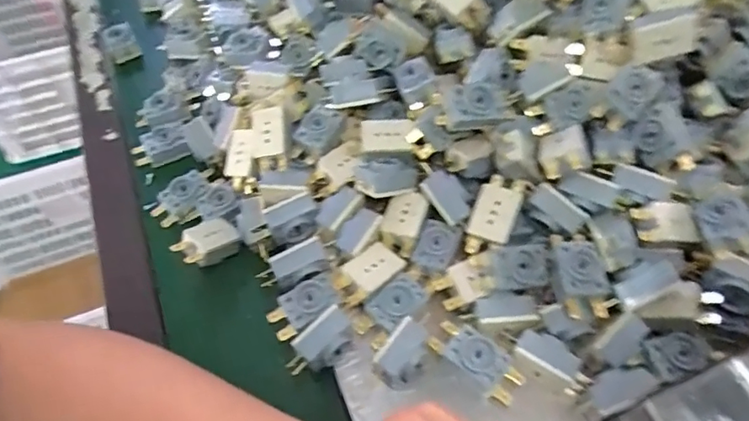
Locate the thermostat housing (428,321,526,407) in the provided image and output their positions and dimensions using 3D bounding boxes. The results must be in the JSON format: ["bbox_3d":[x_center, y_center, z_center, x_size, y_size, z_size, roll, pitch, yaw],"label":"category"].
[{"bbox_3d":[0.063,0.092,0.338,0.058,0.017,0.025,33,64,23],"label":"thermostat housing"}]

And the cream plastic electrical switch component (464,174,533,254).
[{"bbox_3d":[0.082,0.002,0.373,0.029,0.014,0.059,23,79,22],"label":"cream plastic electrical switch component"}]

